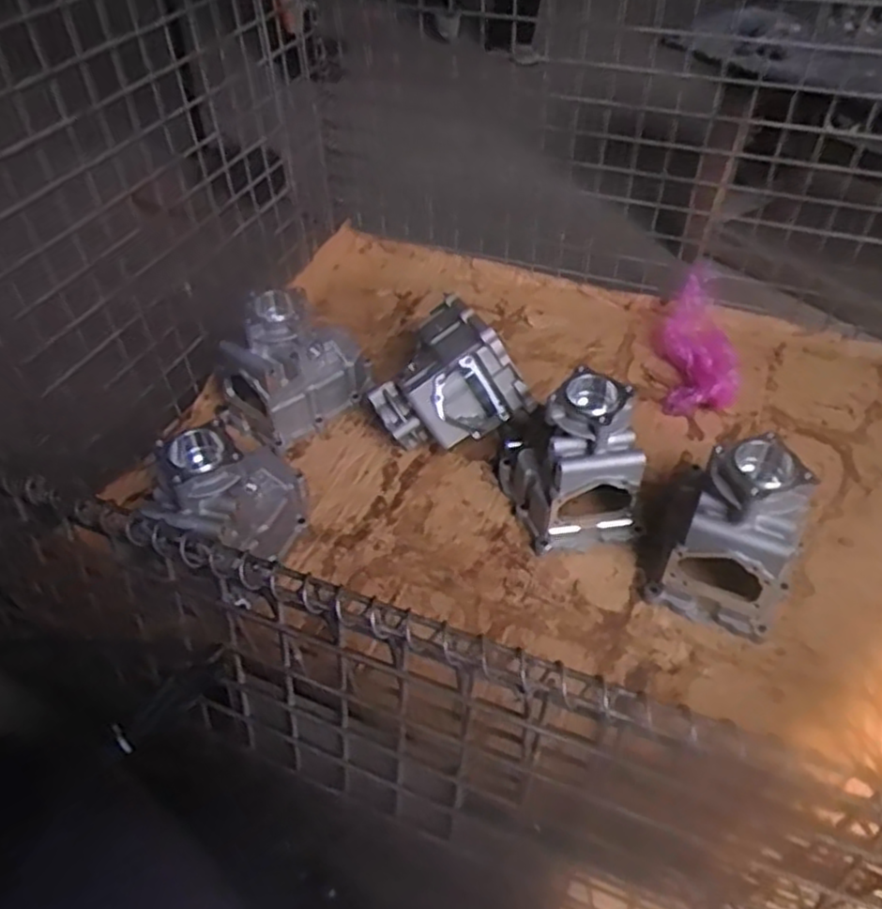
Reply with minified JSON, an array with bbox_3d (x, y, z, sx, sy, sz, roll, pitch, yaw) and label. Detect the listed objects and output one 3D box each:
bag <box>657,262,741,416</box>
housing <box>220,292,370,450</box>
[{"bbox_3d":[0.432,-0.190,1.240,0.106,0.097,0.298,6,46,7],"label":"bag"},{"bbox_3d":[-0.226,-0.149,1.154,0.231,0.198,0.131,-35,54,-28],"label":"housing"}]

